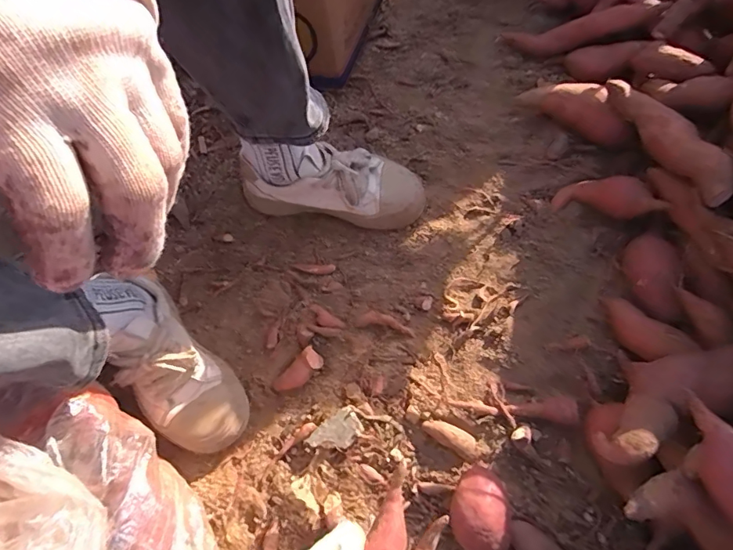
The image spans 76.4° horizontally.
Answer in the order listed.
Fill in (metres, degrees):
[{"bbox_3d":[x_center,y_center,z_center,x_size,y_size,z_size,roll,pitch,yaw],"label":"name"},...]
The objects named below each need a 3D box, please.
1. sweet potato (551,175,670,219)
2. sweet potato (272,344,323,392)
[{"bbox_3d":[0.286,-0.089,0.552,0.118,0.035,0.044,17,65,45],"label":"sweet potato"},{"bbox_3d":[-0.078,0.110,0.528,0.030,0.017,0.060,41,75,17],"label":"sweet potato"}]

